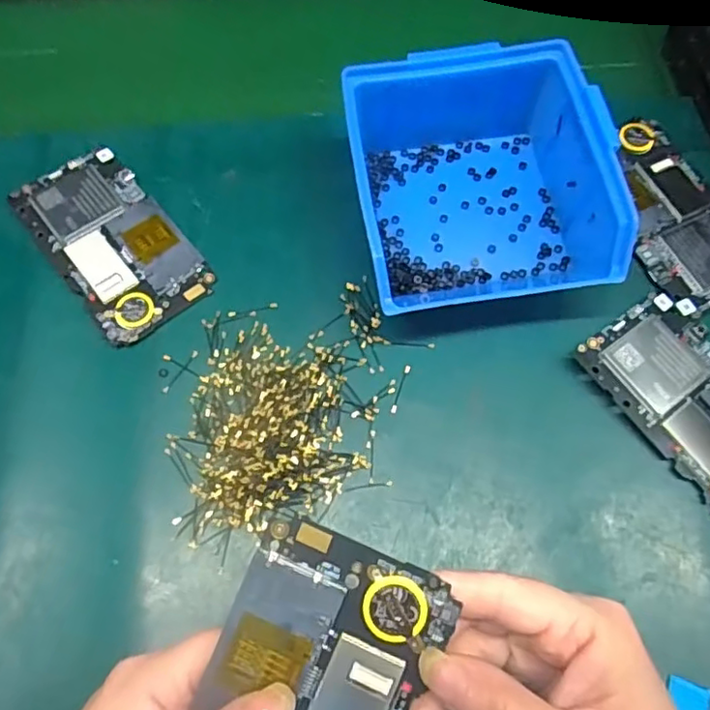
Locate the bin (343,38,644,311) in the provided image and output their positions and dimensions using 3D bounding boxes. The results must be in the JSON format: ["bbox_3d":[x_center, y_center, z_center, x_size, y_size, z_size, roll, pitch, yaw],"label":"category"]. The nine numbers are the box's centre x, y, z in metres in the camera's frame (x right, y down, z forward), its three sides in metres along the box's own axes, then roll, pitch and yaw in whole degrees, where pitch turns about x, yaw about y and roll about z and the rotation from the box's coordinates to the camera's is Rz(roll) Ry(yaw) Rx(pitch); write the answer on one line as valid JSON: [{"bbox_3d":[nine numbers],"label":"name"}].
[{"bbox_3d":[0.065,-0.096,0.330,0.130,0.067,0.150,-7,66,-2],"label":"bin"}]

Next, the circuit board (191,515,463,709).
[{"bbox_3d":[-0.016,0.121,0.196,0.066,0.007,0.125,14,89,8],"label":"circuit board"}]

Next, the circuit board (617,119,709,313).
[{"bbox_3d":[0.180,-0.083,0.351,0.064,0.006,0.119,-23,67,-9],"label":"circuit board"}]

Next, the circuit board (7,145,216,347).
[{"bbox_3d":[-0.139,-0.066,0.352,0.064,0.012,0.123,-37,70,-14],"label":"circuit board"}]

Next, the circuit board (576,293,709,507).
[{"bbox_3d":[0.176,0.029,0.305,0.067,0.013,0.122,-31,69,-12],"label":"circuit board"}]

